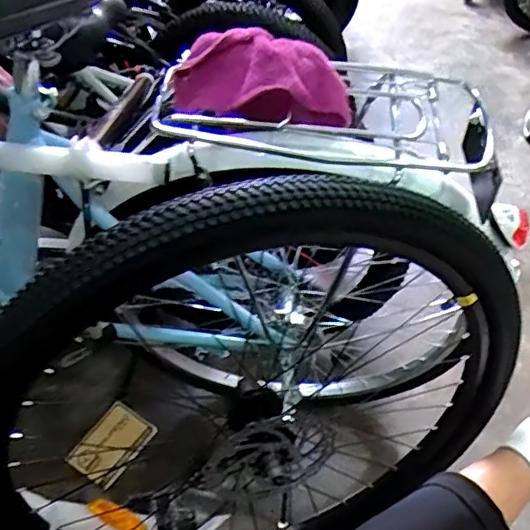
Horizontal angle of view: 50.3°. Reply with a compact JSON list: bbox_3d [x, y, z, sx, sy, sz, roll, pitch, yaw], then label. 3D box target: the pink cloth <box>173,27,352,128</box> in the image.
[{"bbox_3d":[0.000,-0.189,0.582,0.169,0.061,0.109,19,48,18],"label":"pink cloth"}]

